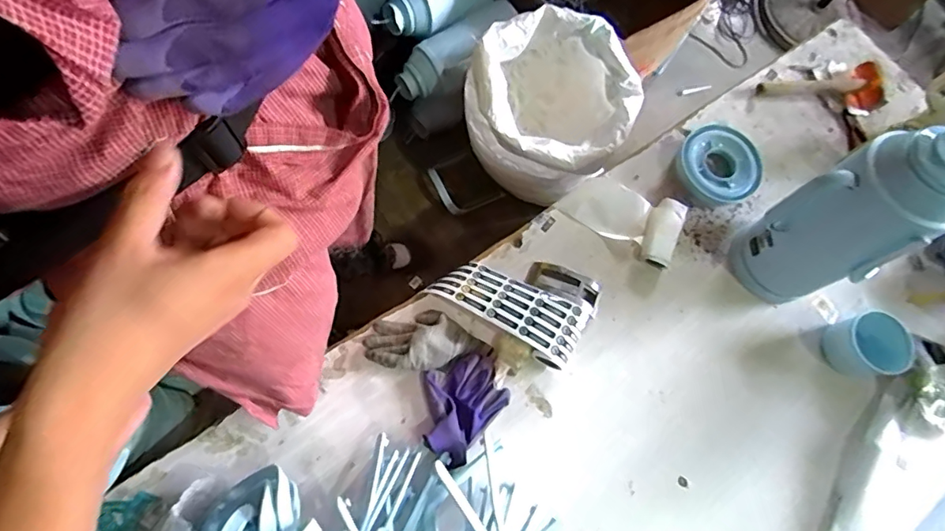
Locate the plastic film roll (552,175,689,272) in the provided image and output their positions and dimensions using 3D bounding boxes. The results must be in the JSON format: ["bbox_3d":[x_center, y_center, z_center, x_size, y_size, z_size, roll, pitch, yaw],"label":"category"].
[{"bbox_3d":[0.274,-0.098,0.946,0.226,0.048,0.123,31,72,5],"label":"plastic film roll"}]

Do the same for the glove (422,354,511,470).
[{"bbox_3d":[-0.023,0.212,0.799,0.127,0.041,0.162,38,74,6],"label":"glove"}]

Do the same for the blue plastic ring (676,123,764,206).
[{"bbox_3d":[0.464,-0.191,0.964,0.145,0.035,0.156,-28,78,-12],"label":"blue plastic ring"}]

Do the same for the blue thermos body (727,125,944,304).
[{"bbox_3d":[0.562,-0.061,0.777,0.138,0.361,0.161,-27,78,-12],"label":"blue thermos body"}]

